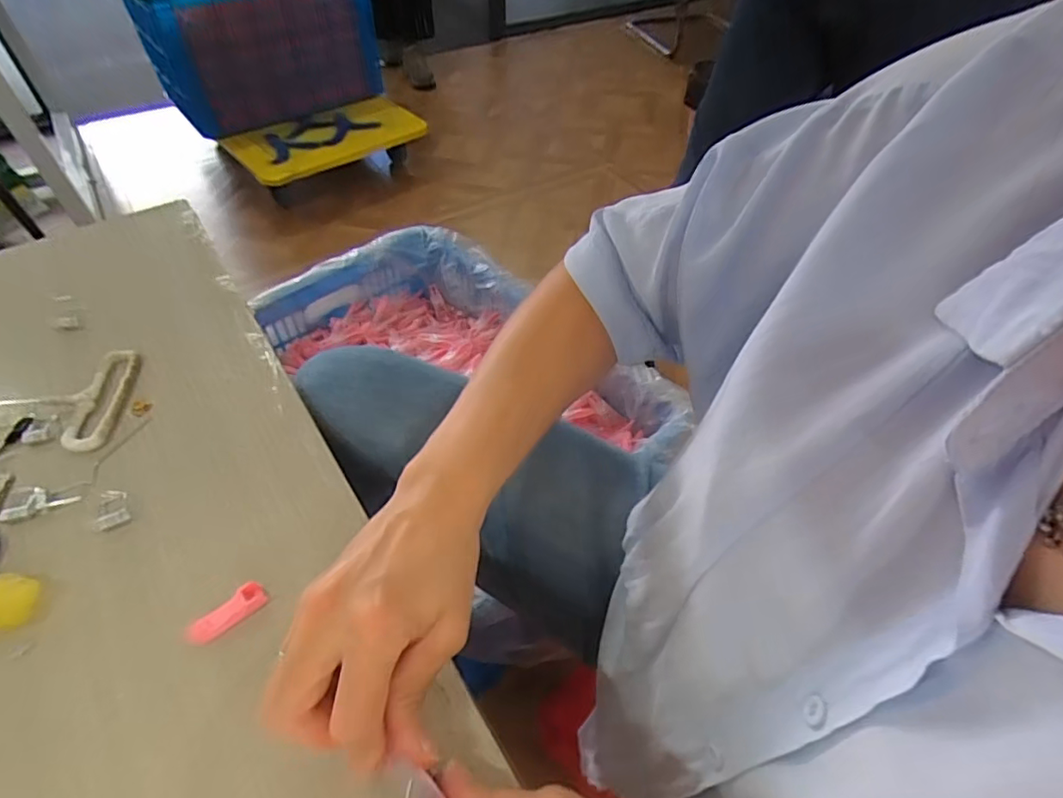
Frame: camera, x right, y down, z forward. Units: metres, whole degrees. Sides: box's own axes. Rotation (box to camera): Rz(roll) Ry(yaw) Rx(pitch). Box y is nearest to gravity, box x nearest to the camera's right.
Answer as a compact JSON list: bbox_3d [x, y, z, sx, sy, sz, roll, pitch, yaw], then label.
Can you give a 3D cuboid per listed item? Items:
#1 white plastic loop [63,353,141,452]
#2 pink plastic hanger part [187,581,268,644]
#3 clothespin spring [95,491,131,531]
[{"bbox_3d":[-0.286,-0.001,0.375,0.029,0.006,0.083,-2,50,-4],"label":"white plastic loop"},{"bbox_3d":[-0.153,0.109,0.284,0.037,0.009,0.016,-29,57,-24],"label":"pink plastic hanger part"},{"bbox_3d":[-0.243,0.062,0.324,0.017,0.004,0.028,-25,55,-21],"label":"clothespin spring"}]

